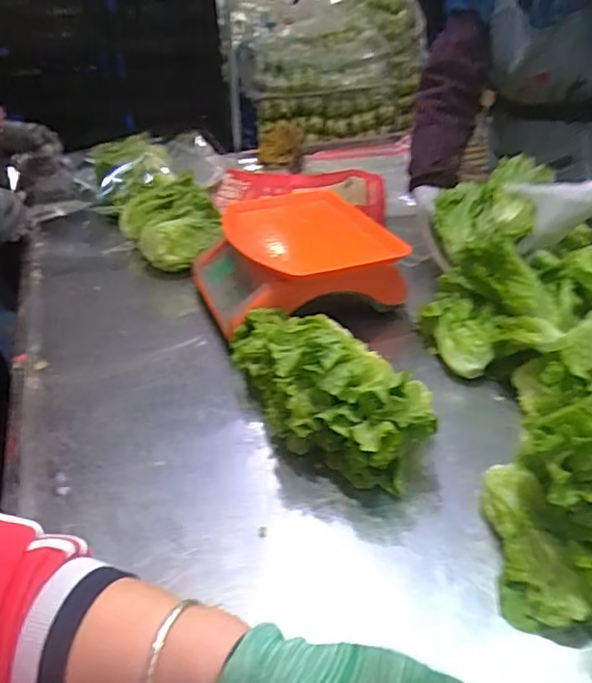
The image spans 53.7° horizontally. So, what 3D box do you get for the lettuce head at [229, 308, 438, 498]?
[{"bbox_3d":[0.029,0.039,0.718,0.164,0.127,0.327,-18,36,-28],"label":"lettuce head"}]

